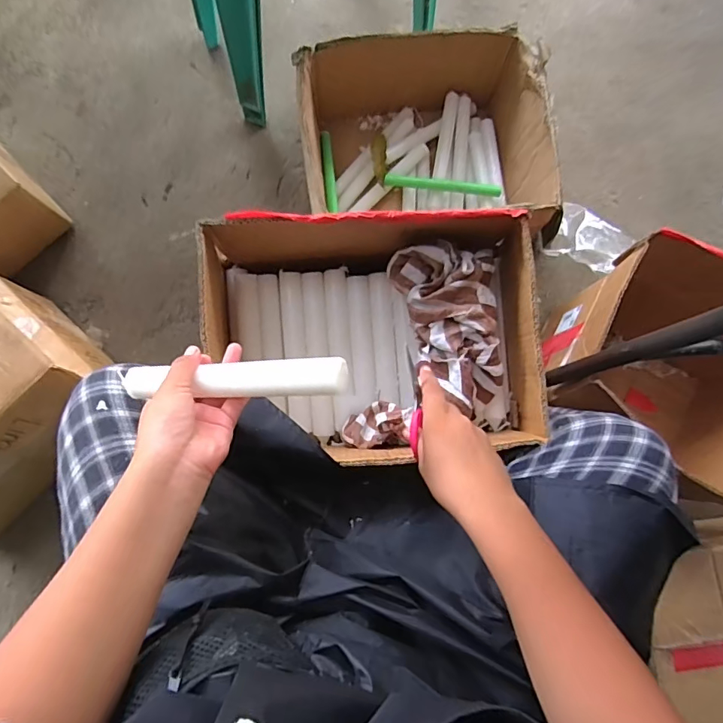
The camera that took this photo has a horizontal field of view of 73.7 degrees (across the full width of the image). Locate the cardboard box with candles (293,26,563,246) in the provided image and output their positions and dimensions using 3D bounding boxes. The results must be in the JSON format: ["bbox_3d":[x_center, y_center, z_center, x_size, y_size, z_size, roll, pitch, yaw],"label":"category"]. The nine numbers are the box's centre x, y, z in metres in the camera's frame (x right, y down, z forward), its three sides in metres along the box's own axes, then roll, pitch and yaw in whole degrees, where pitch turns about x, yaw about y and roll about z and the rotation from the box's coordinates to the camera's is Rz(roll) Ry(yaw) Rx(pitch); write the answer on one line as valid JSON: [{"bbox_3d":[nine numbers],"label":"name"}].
[{"bbox_3d":[0.127,-0.417,0.989,0.467,0.207,0.407,-6,79,-2],"label":"cardboard box with candles"}]

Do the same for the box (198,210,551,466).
[{"bbox_3d":[0.012,-0.027,0.567,0.358,0.163,0.250,-6,79,-2],"label":"box"}]

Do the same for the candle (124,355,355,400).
[{"bbox_3d":[-0.114,0.015,0.408,0.210,0.022,0.031,-2,78,17],"label":"candle"}]

